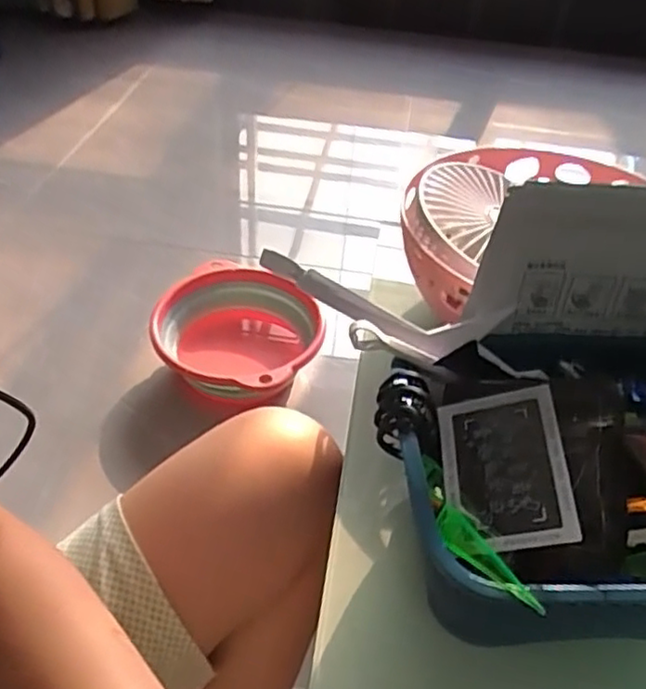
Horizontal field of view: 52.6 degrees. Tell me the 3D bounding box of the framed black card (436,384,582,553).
[{"bbox_3d":[0.089,0.061,0.323,0.058,0.005,0.082,-15,49,20],"label":"framed black card"}]

